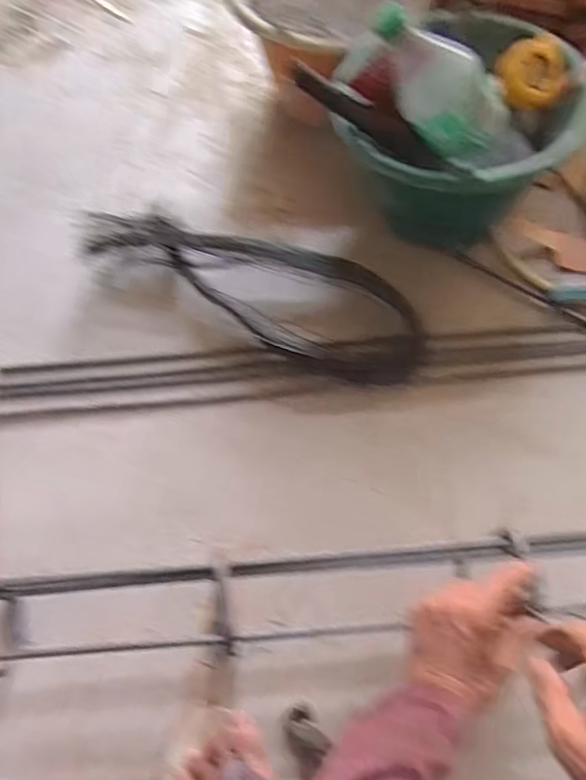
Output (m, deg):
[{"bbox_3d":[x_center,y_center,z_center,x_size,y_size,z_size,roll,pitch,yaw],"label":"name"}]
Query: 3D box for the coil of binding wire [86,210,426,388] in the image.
[{"bbox_3d":[-0.051,-0.136,0.761,0.472,0.046,0.140,26,72,12],"label":"coil of binding wire"}]

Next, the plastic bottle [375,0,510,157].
[{"bbox_3d":[0.151,-0.320,0.591,0.183,0.089,0.076,33,67,-32],"label":"plastic bottle"}]

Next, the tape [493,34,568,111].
[{"bbox_3d":[0.271,-0.359,0.664,0.070,0.020,0.070,-1,104,-3],"label":"tape"}]

